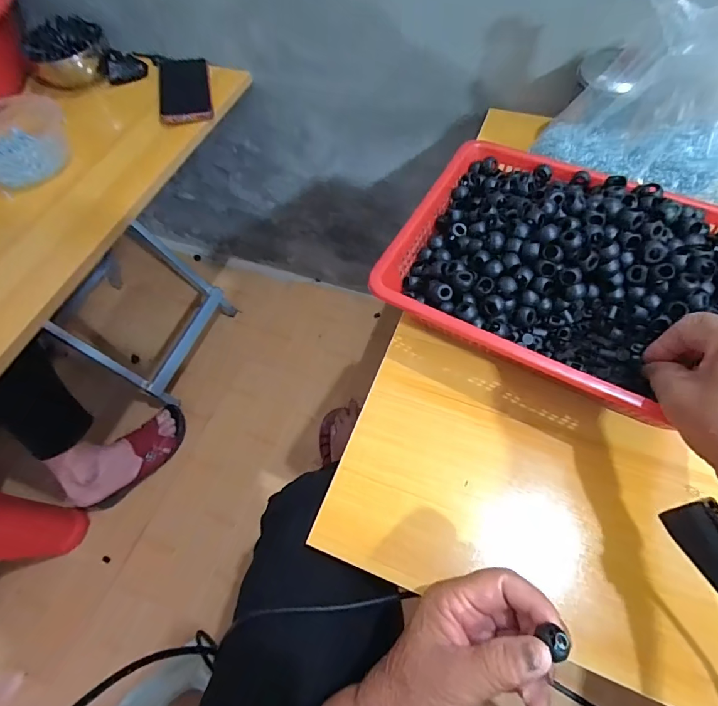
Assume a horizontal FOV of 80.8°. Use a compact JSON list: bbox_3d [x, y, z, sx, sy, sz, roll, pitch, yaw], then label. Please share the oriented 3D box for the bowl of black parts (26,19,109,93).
[{"bbox_3d":[-0.475,-0.498,0.697,0.135,0.067,0.107,-32,64,-13],"label":"bowl of black parts"}]

